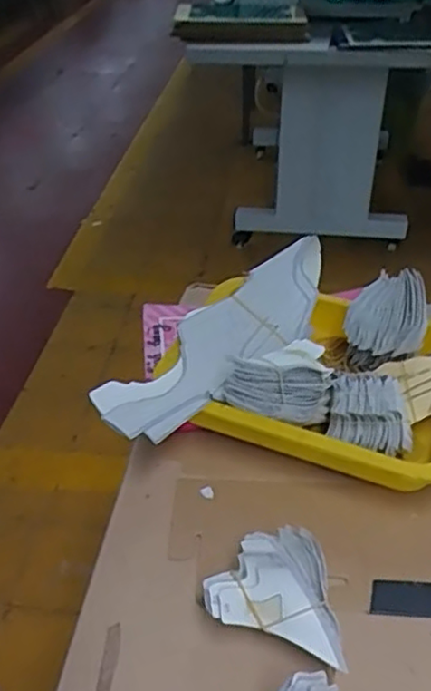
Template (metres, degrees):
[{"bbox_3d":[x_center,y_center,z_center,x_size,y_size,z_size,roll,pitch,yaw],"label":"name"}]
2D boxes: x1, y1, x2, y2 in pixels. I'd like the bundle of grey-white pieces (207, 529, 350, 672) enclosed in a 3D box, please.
[{"bbox_3d":[0.045,0.157,0.433,0.093,0.051,0.072,13,41,18],"label":"bundle of grey-white pieces"}]

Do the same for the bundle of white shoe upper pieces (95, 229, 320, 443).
[{"bbox_3d":[0.009,-0.016,0.570,0.084,0.054,0.263,29,48,33],"label":"bundle of white shoe upper pieces"}]

